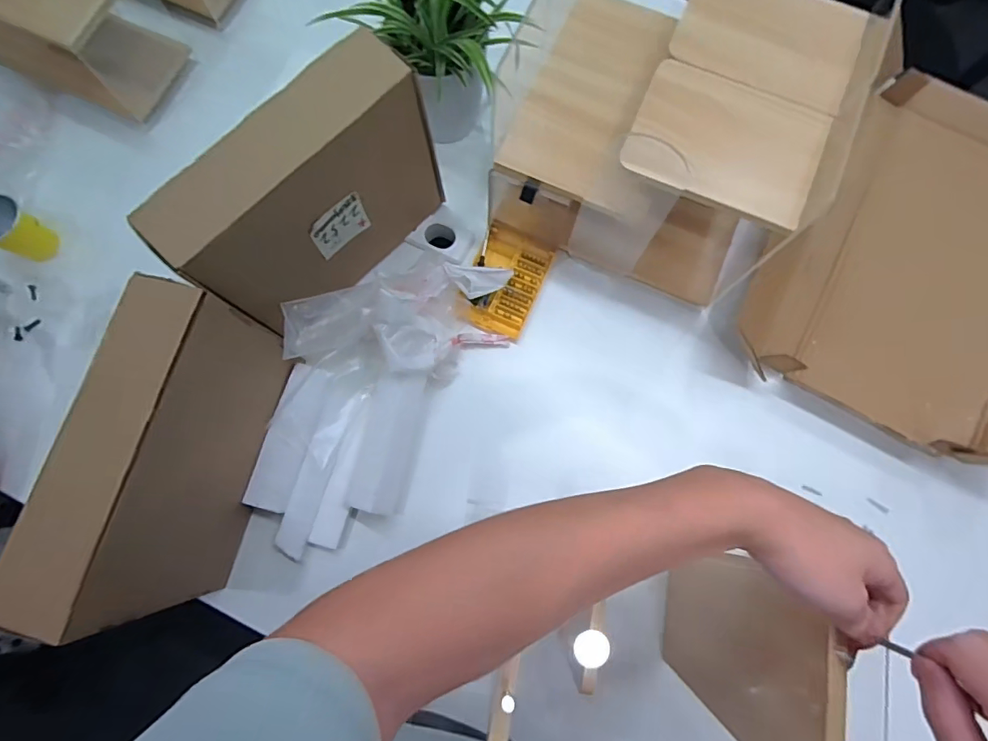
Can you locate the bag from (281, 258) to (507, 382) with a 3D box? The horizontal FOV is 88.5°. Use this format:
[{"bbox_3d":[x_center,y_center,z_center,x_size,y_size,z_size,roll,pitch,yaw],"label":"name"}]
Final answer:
[{"bbox_3d":[-0.131,-0.082,0.726,0.305,0.112,0.172,1,77,-1],"label":"bag"}]

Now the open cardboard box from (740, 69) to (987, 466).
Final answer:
[{"bbox_3d":[0.648,-0.188,0.743,0.397,0.140,0.567,29,78,5],"label":"open cardboard box"}]

